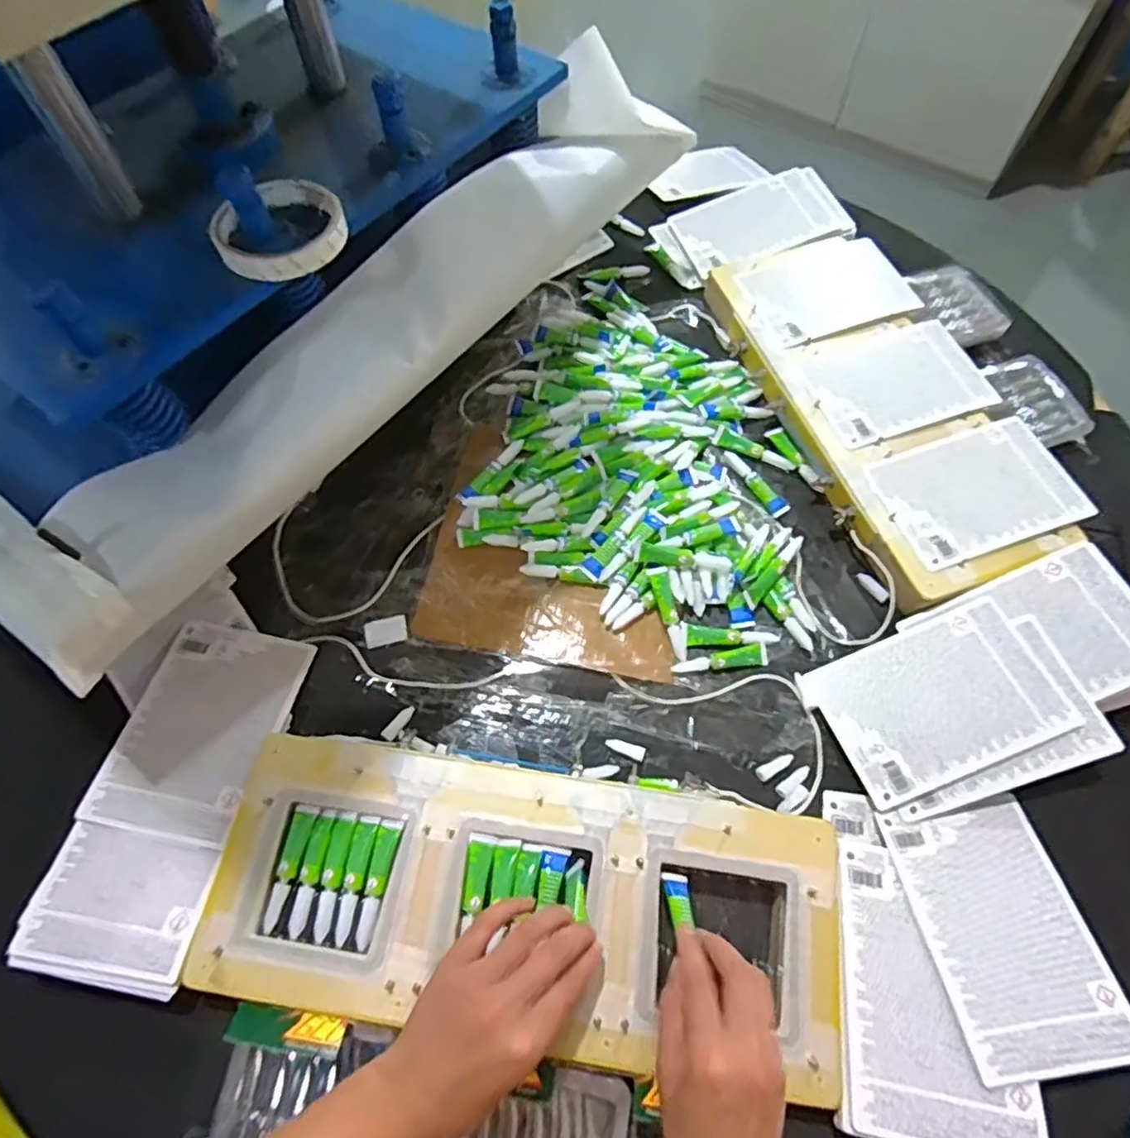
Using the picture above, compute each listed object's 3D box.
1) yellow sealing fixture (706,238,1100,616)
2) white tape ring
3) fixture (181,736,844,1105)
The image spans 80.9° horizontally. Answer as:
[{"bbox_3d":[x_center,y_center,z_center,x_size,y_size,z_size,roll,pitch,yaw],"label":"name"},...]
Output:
[{"bbox_3d":[0.314,-0.171,0.654,0.189,0.038,0.411,-18,63,-9],"label":"yellow sealing fixture"},{"bbox_3d":[-0.198,-0.236,0.461,0.087,0.018,0.086,0,62,1],"label":"white tape ring"},{"bbox_3d":[-0.027,0.225,0.455,0.421,0.015,0.173,5,62,3],"label":"fixture"}]

